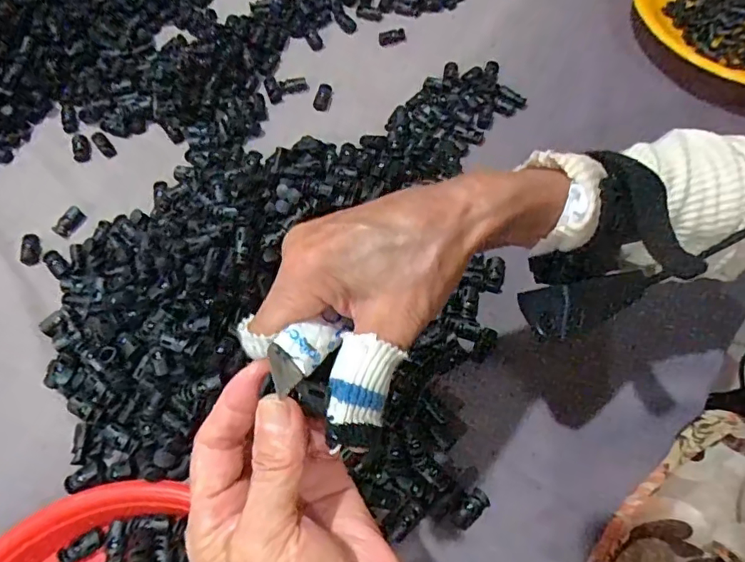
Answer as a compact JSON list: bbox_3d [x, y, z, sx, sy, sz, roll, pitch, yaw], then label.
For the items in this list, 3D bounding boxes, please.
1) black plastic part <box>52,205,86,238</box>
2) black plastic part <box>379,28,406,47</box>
[{"bbox_3d":[-0.261,-0.051,0.439,0.017,0.009,0.027,30,69,16],"label":"black plastic part"},{"bbox_3d":[0.020,-0.253,0.527,0.028,0.006,0.015,-8,64,-1],"label":"black plastic part"}]

